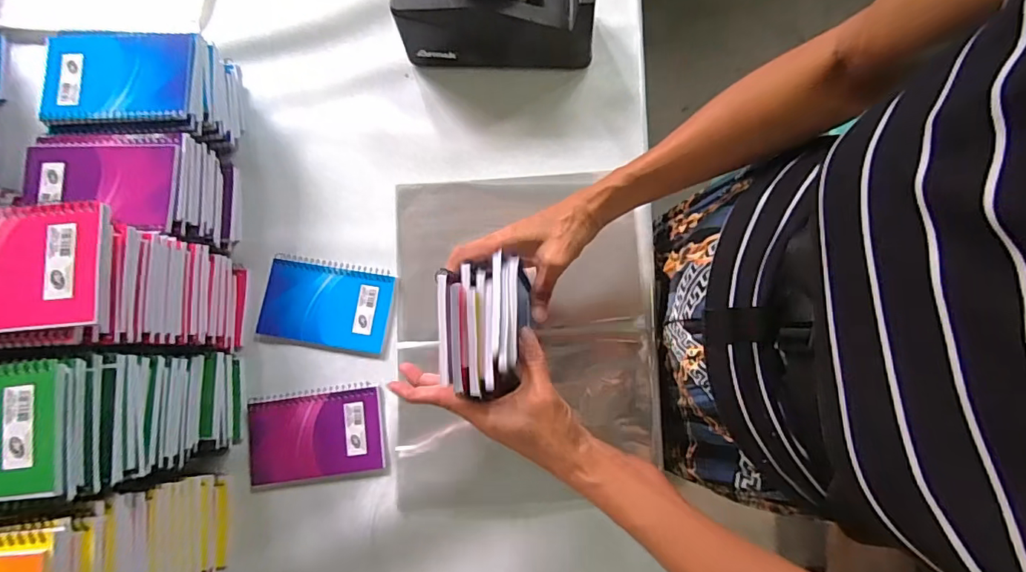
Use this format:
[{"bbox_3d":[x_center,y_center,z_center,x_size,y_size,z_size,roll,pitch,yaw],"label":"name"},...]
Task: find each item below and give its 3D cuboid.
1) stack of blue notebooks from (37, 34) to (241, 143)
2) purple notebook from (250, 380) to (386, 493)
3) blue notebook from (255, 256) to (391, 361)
[{"bbox_3d":[-0.361,-0.191,0.499,0.135,0.100,0.121,-4,81,0],"label":"stack of blue notebooks"},{"bbox_3d":[-0.198,0.147,0.489,0.138,0.007,0.087,-9,81,0],"label":"purple notebook"},{"bbox_3d":[-0.193,0.020,0.509,0.133,0.006,0.089,8,81,2],"label":"blue notebook"}]

